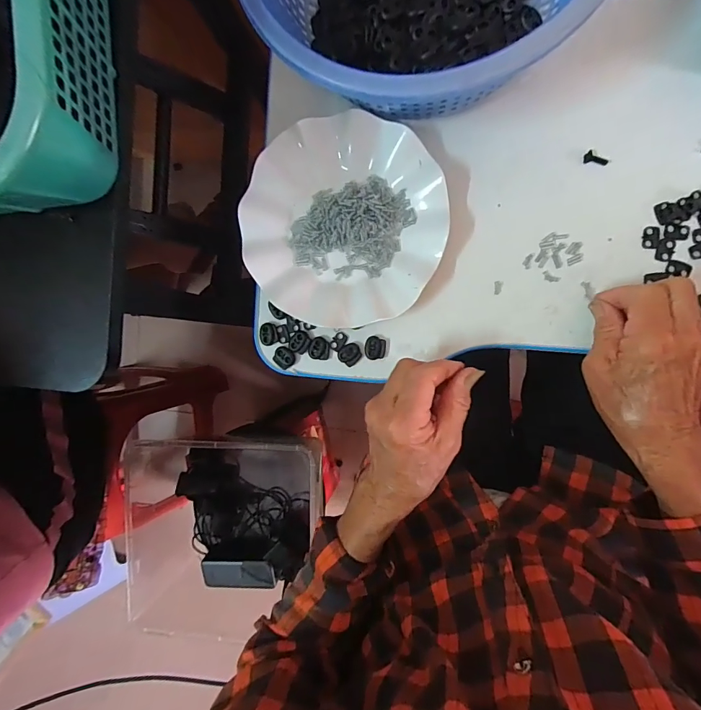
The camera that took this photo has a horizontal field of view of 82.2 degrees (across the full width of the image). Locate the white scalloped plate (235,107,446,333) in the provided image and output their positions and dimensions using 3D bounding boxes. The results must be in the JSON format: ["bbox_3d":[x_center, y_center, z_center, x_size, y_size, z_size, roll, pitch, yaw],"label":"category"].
[{"bbox_3d":[-0.008,-0.117,0.358,0.176,0.022,0.174,1,94,8],"label":"white scalloped plate"}]

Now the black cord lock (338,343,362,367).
[{"bbox_3d":[-0.001,-0.001,0.375,0.021,0.004,0.020,-43,87,8],"label":"black cord lock"}]

